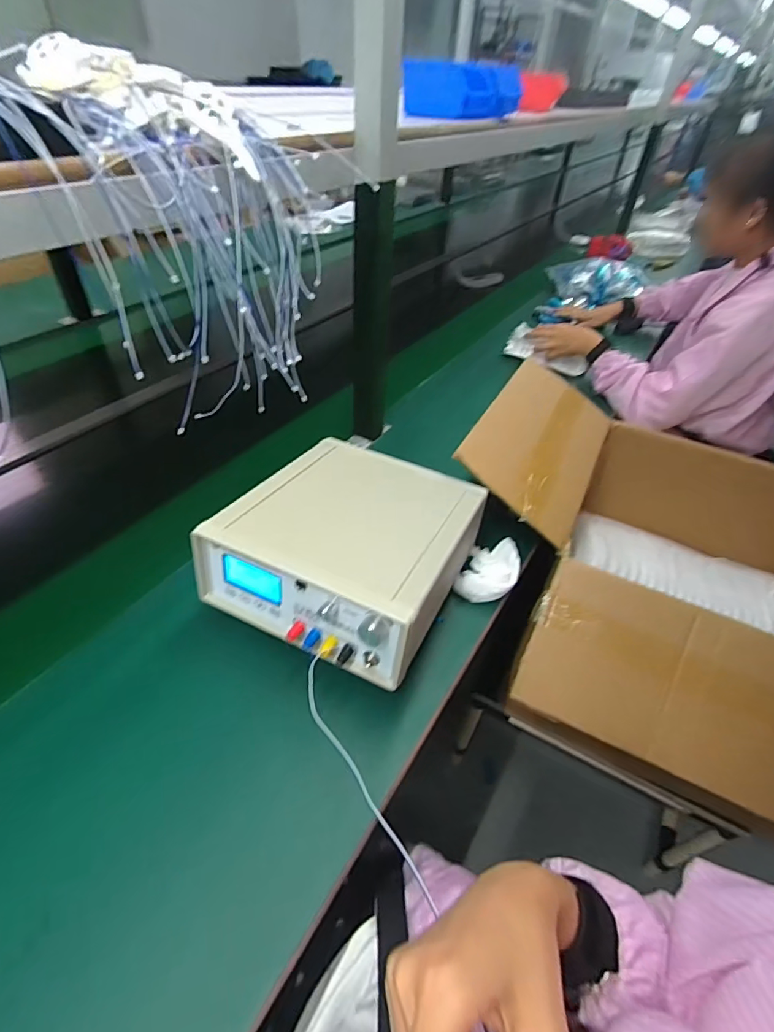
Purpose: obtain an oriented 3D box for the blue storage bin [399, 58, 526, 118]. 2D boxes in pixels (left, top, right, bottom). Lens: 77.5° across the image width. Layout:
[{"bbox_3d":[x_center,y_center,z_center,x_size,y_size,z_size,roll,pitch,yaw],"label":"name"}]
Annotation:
[{"bbox_3d":[0.139,-0.758,0.858,0.126,0.068,0.197,31,50,25],"label":"blue storage bin"}]

